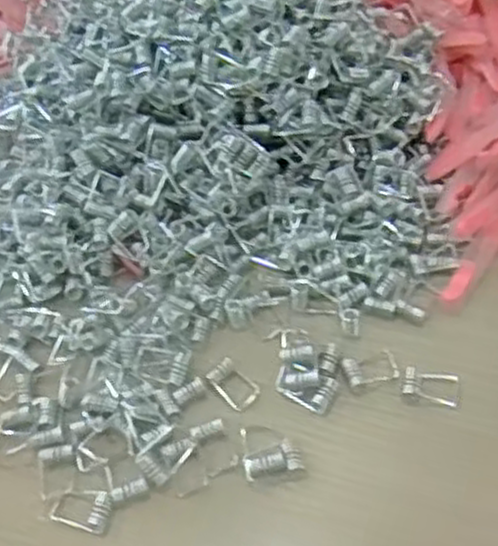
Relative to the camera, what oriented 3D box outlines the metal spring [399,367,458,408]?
[{"bbox_3d":[0.076,0.047,0.332,0.023,0.004,0.014,12,52,16],"label":"metal spring"}]

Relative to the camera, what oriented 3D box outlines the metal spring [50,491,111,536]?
[{"bbox_3d":[-0.065,0.091,0.306,0.022,0.004,0.015,9,51,13],"label":"metal spring"}]

